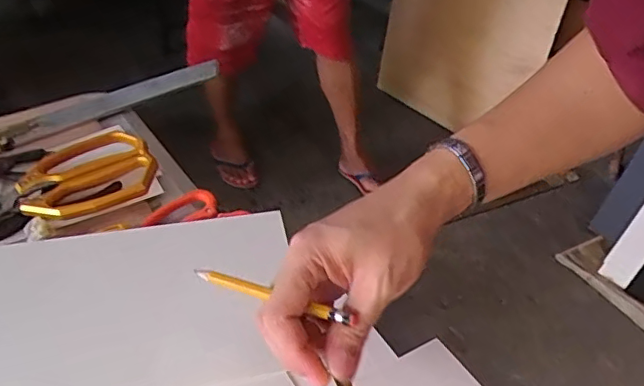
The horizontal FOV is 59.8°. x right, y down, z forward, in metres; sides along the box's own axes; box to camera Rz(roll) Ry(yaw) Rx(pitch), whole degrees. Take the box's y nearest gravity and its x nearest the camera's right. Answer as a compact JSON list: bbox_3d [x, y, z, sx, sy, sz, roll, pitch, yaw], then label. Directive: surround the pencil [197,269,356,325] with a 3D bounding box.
[{"bbox_3d":[-0.032,0.060,0.333,0.101,0.009,0.007,12,37,25],"label":"pencil"}]

